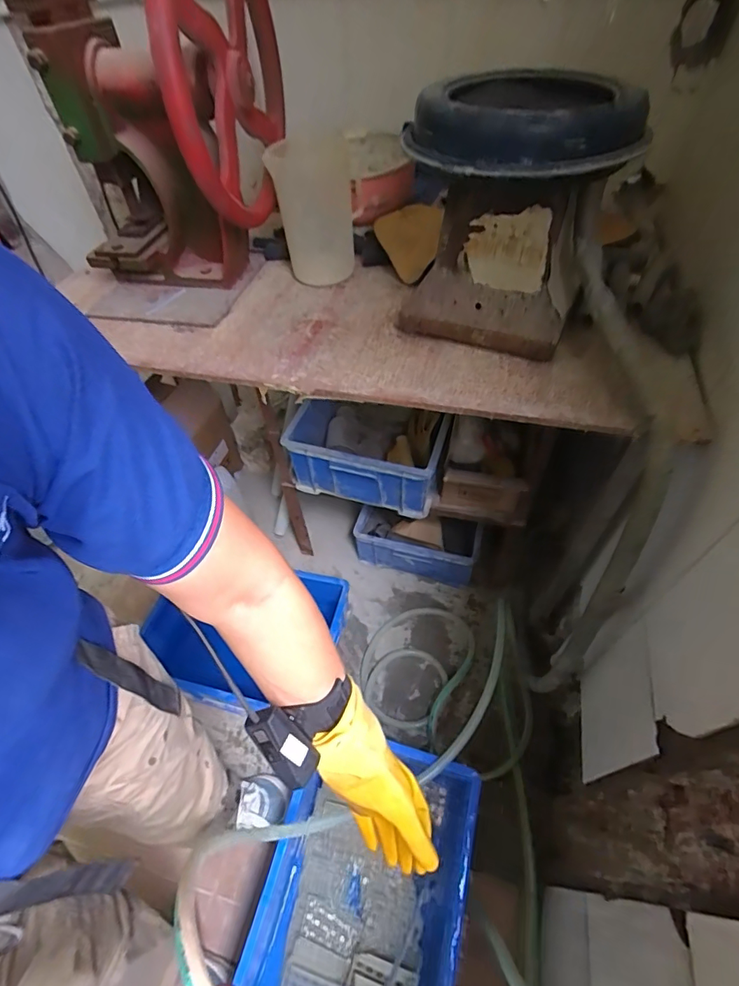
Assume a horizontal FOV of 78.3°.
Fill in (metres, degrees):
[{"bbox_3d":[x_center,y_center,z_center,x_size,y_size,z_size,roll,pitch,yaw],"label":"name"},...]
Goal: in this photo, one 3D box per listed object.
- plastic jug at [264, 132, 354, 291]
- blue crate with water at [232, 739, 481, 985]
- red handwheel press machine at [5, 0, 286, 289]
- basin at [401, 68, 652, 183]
[{"bbox_3d":[-0.094,-0.509,0.819,0.119,0.199,0.152,0,52,4],"label":"plastic jug"},{"bbox_3d":[-0.011,0.756,0.863,0.359,0.168,0.474,11,53,12],"label":"blue crate with water"},{"bbox_3d":[-0.301,-0.556,0.715,0.272,0.440,0.324,8,53,10],"label":"red handwheel press machine"},{"bbox_3d":[0.177,-0.450,0.543,0.262,0.057,0.245,4,52,7],"label":"basin"}]

